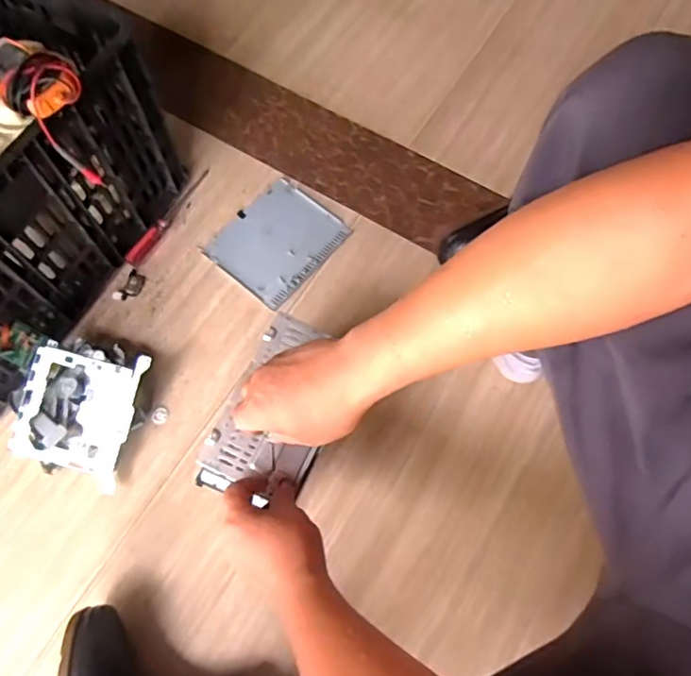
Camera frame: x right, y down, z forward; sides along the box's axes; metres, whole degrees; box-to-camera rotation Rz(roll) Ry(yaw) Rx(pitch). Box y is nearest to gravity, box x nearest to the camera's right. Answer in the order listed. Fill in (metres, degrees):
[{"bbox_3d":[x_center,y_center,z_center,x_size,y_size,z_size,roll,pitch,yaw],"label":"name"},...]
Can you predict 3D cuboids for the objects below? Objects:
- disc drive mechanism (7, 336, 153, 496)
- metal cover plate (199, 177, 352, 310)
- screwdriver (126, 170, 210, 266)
[{"bbox_3d":[-0.350,0.089,0.733,0.153,0.071,0.170,16,69,5],"label":"disc drive mechanism"},{"bbox_3d":[-0.104,-0.151,0.861,0.158,0.006,0.176,38,73,12],"label":"metal cover plate"},{"bbox_3d":[-0.271,-0.191,0.858,0.021,0.020,0.195,28,71,9],"label":"screwdriver"}]

